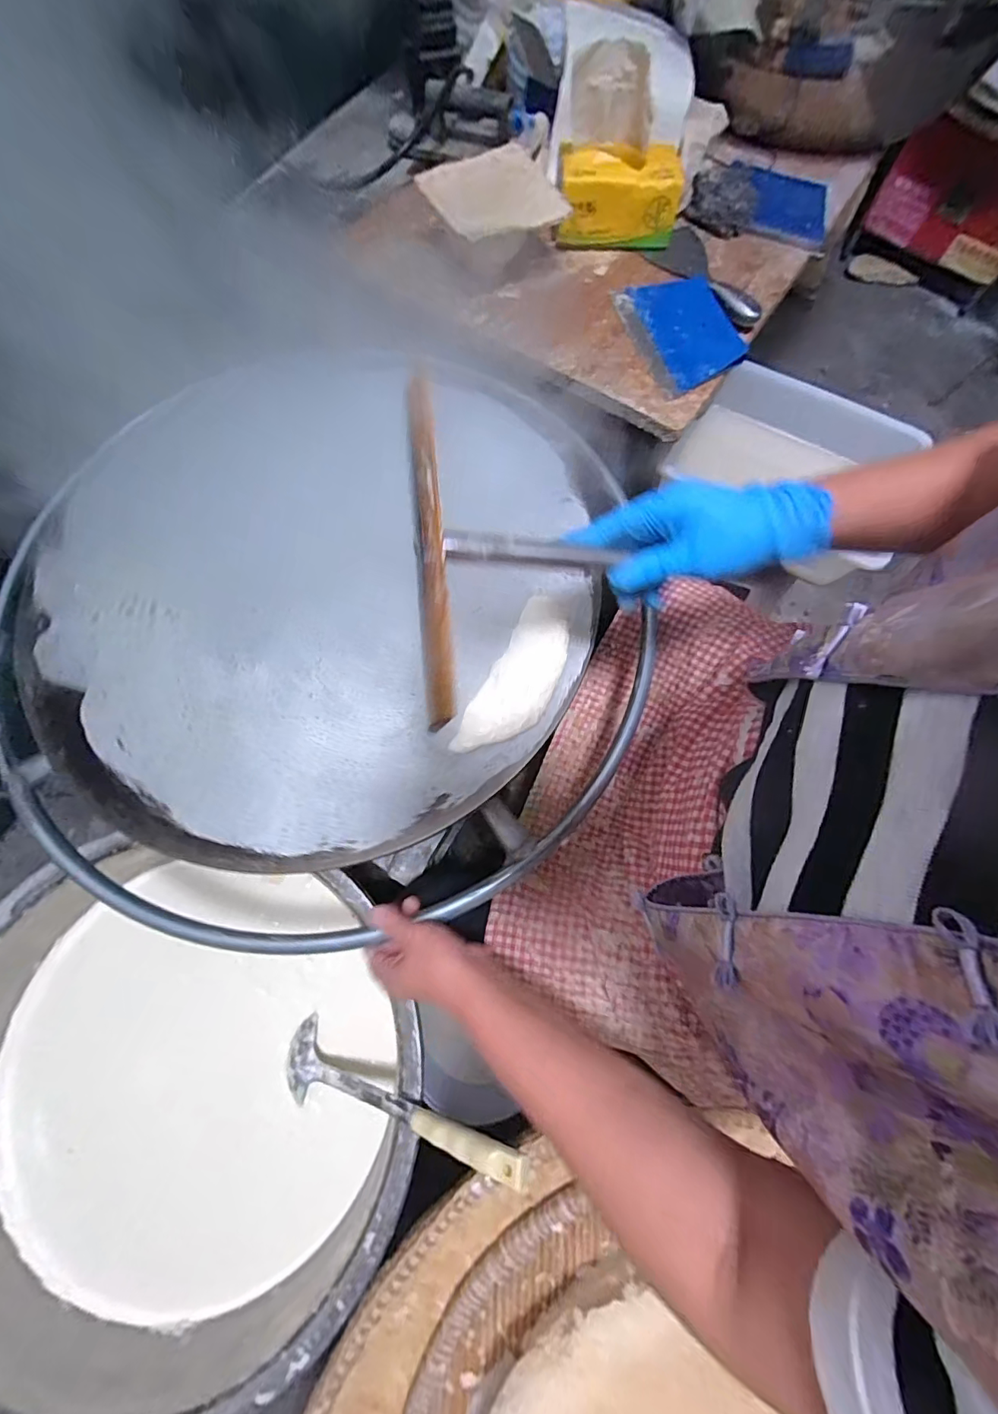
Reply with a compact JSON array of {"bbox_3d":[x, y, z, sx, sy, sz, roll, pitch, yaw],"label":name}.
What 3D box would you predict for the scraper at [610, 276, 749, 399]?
[{"bbox_3d":[0.240,-0.495,0.631,0.125,0.018,0.190,-17,74,-6],"label":"scraper"}]

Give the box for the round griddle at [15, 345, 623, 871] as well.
[{"bbox_3d":[-0.183,-0.140,0.501,0.549,0.037,0.565,0,73,-1],"label":"round griddle"}]

